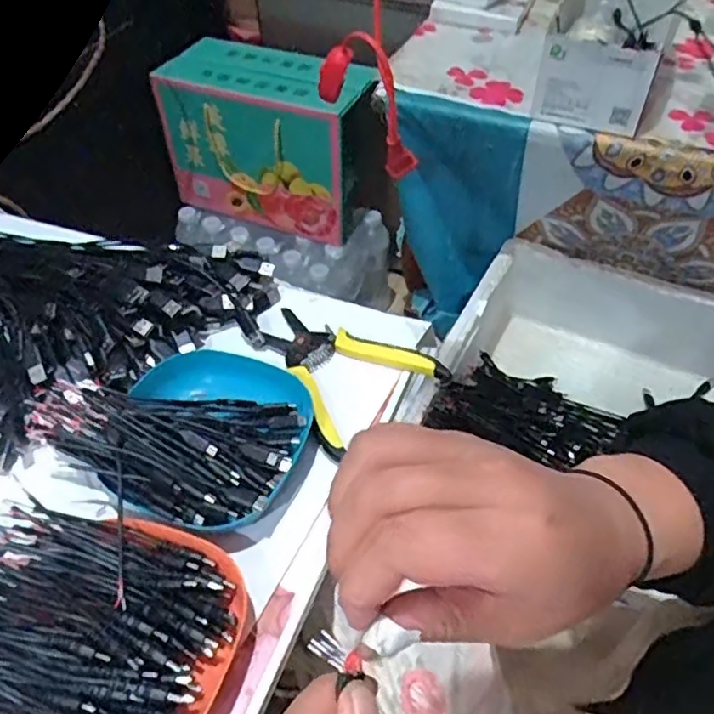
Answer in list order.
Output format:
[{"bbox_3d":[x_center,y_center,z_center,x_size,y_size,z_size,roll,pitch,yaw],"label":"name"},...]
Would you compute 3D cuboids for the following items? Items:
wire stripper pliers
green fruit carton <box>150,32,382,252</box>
[{"bbox_3d":[-0.015,0.001,0.524,0.117,0.023,0.146,-31,56,-24],"label":"wire stripper pliers"},{"bbox_3d":[-0.146,-0.363,1.064,0.320,0.235,0.155,22,52,18],"label":"green fruit carton"}]

